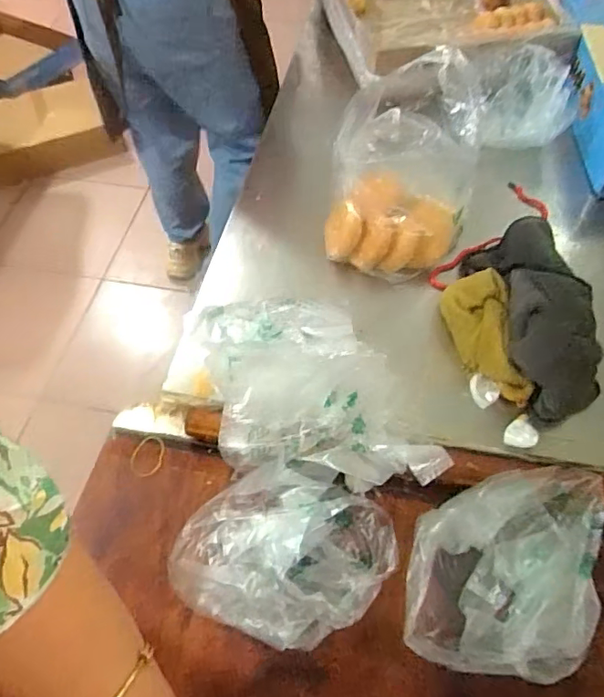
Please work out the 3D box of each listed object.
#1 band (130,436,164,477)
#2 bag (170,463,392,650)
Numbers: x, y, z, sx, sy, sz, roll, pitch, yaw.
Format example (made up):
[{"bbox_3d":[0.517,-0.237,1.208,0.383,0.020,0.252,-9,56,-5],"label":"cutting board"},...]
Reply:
[{"bbox_3d":[-0.164,0.113,0.568,0.033,0.004,0.044,3,56,2],"label":"band"},{"bbox_3d":[-0.012,0.180,0.490,0.174,0.064,0.152,17,58,12],"label":"bag"}]

